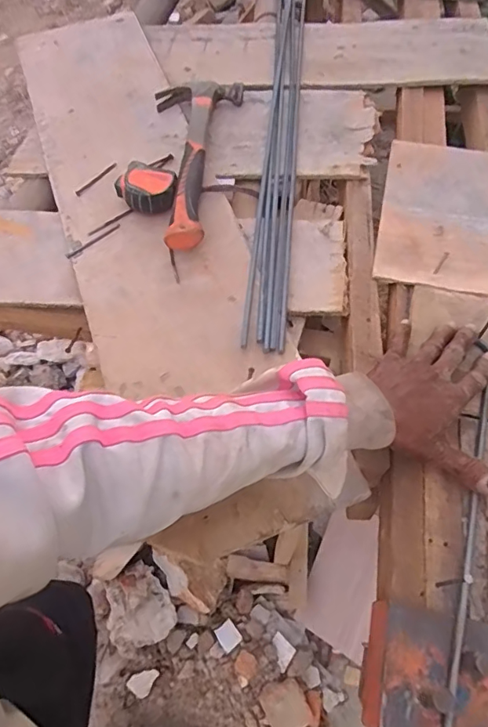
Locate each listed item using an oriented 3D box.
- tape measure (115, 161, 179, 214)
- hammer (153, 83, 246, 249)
[{"bbox_3d":[-0.120,-0.219,0.611,0.074,0.034,0.064,-5,60,-2],"label":"tape measure"},{"bbox_3d":[-0.084,-0.281,0.645,0.117,0.041,0.337,7,60,5],"label":"hammer"}]

